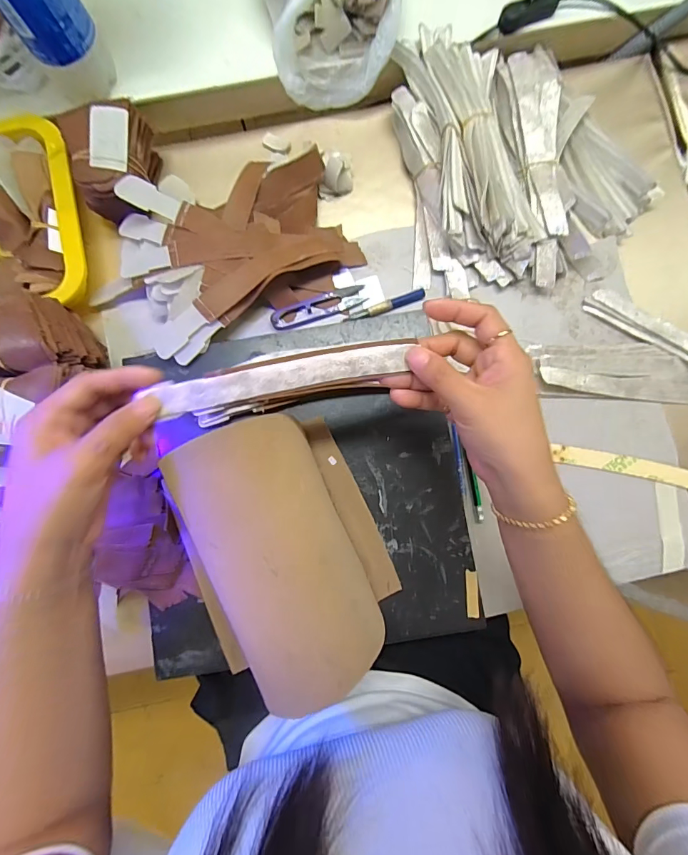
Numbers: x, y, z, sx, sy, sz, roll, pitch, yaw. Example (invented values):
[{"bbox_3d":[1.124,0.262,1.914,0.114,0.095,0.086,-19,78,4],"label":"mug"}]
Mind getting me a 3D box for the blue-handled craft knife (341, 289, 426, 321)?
[{"bbox_3d":[0.042,-0.123,0.405,0.086,0.012,0.013,-22,86,-4],"label":"blue-handled craft knife"}]

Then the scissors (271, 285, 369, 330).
[{"bbox_3d":[-0.026,-0.123,0.411,0.099,0.004,0.022,-18,86,-2],"label":"scissors"}]

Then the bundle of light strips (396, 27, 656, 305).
[{"bbox_3d":[0.186,-0.271,0.404,0.245,0.042,0.256,-6,85,-3],"label":"bundle of light strips"}]

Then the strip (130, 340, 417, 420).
[{"bbox_3d":[-0.040,-0.036,0.272,0.169,0.009,0.026,-12,86,-6],"label":"strip"}]

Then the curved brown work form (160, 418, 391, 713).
[{"bbox_3d":[-0.040,0.085,0.260,0.089,0.042,0.178,-25,86,-2],"label":"curved brown work form"}]

